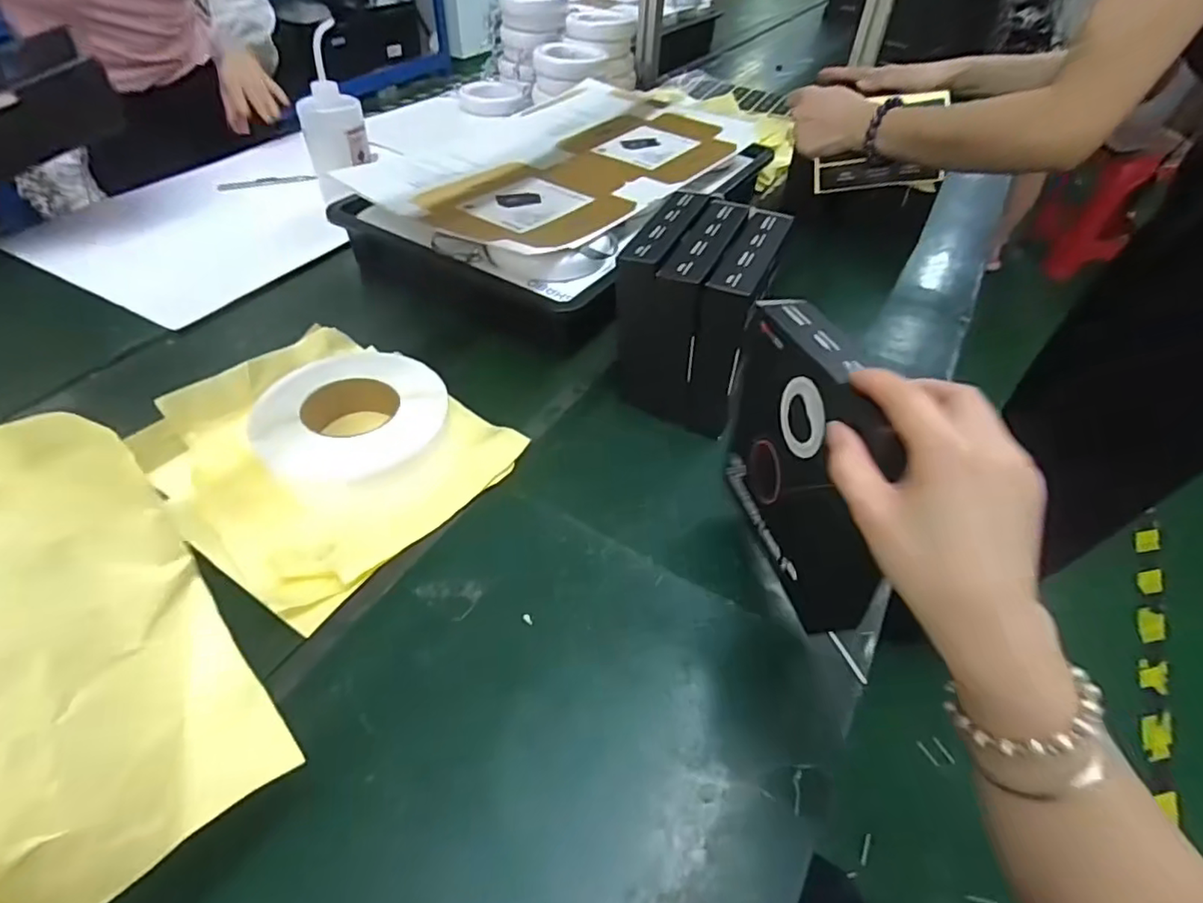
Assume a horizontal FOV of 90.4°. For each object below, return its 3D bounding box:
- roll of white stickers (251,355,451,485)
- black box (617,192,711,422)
[{"bbox_3d":[-0.218,-0.029,0.531,0.139,0.041,0.154,22,50,20],"label":"roll of white stickers"},{"bbox_3d":[0.058,-0.151,0.579,0.043,0.143,0.150,14,47,13],"label":"black box"}]

